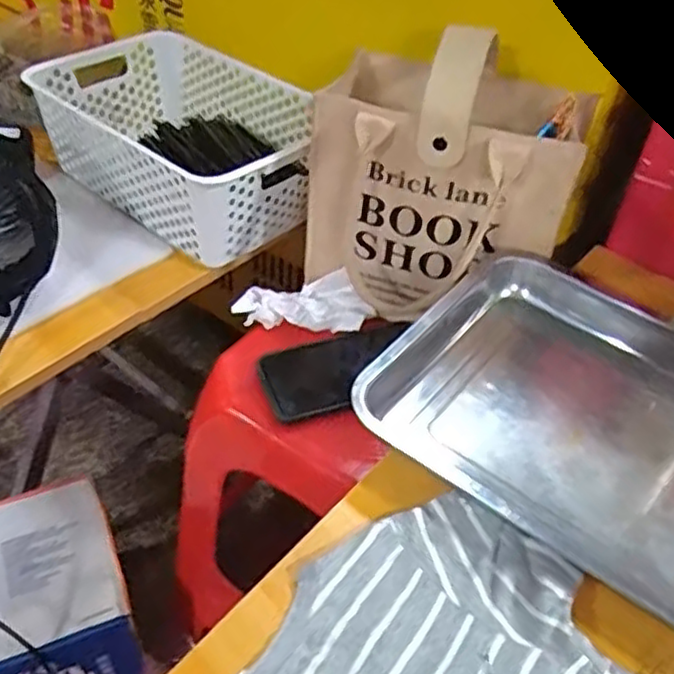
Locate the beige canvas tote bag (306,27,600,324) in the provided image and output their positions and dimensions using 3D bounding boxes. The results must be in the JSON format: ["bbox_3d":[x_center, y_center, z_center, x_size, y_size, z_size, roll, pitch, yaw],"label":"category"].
[{"bbox_3d":[0.096,-0.147,0.652,0.222,0.220,0.144,23,46,17],"label":"beige canvas tote bag"}]

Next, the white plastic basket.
[{"bbox_3d":[-0.158,-0.212,0.777,0.316,0.106,0.208,35,51,27],"label":"white plastic basket"}]

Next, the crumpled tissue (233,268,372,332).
[{"bbox_3d":[-0.030,-0.036,0.702,0.128,0.036,0.069,4,44,-1],"label":"crumpled tissue"}]

